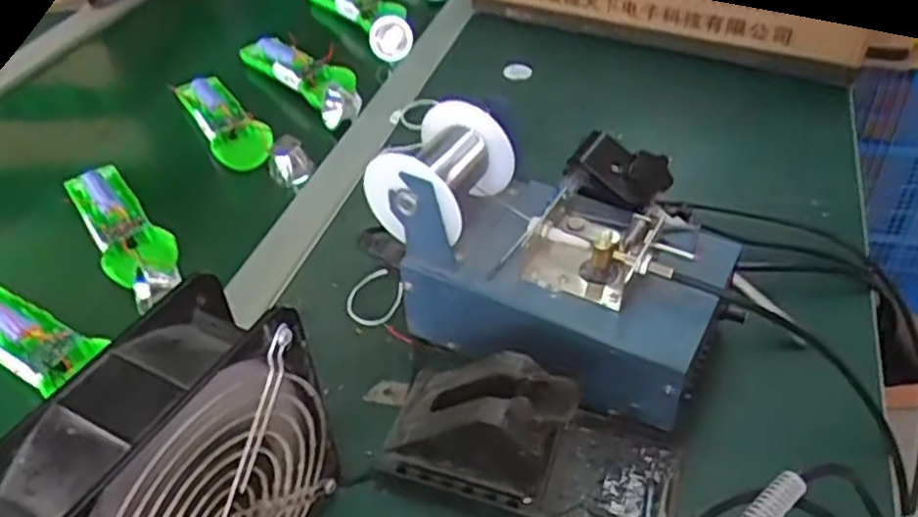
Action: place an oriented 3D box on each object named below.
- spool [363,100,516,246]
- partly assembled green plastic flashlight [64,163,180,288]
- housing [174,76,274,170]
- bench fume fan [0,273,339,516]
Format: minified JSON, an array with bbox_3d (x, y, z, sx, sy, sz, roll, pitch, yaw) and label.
[{"bbox_3d":[-0.011,-0.054,0.447,0.070,0.056,0.076,18,46,23],"label":"spool"},{"bbox_3d":[-0.272,-0.032,0.588,0.051,0.021,0.166,-30,48,-26],"label":"partly assembled green plastic flashlight"},{"bbox_3d":[-0.220,-0.132,0.697,0.048,0.023,0.165,-25,47,-20],"label":"housing"},{"bbox_3d":[-0.125,0.109,0.334,0.058,0.151,0.146,17,48,22],"label":"bench fume fan"}]

